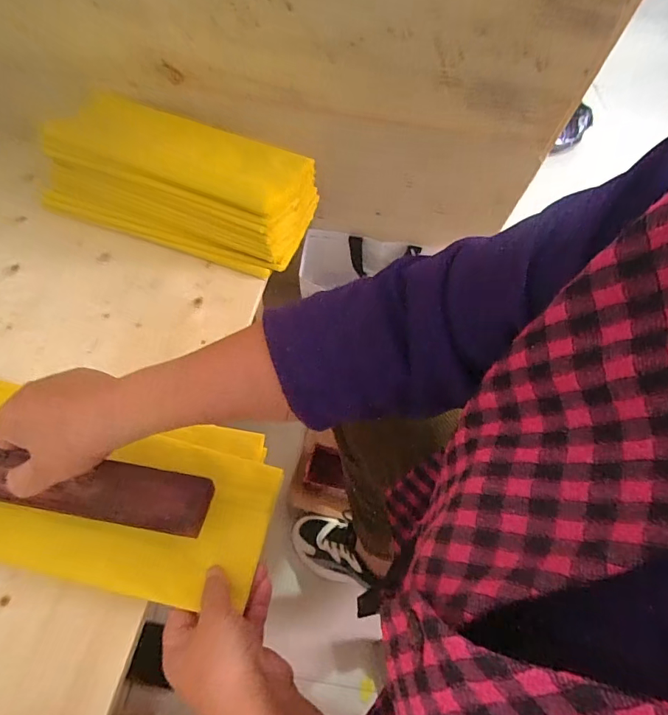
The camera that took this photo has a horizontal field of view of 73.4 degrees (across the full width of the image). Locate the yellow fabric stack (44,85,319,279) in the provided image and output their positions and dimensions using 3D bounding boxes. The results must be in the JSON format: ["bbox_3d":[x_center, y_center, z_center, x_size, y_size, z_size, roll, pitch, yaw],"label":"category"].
[{"bbox_3d":[-0.224,-0.242,0.631,0.375,0.114,0.140,20,54,11],"label":"yellow fabric stack"}]

